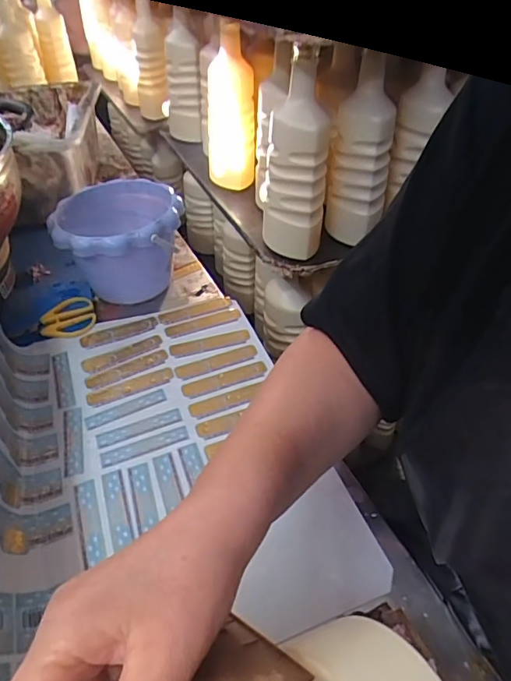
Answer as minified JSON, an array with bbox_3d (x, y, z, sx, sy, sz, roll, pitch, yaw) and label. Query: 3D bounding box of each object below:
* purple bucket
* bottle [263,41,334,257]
[{"bbox_3d":[-0.170,-0.122,0.656,0.150,0.117,0.159,-2,44,2],"label":"purple bucket"},{"bbox_3d":[0.049,-0.221,0.628,0.082,0.225,0.083,1,43,5],"label":"bottle"}]

